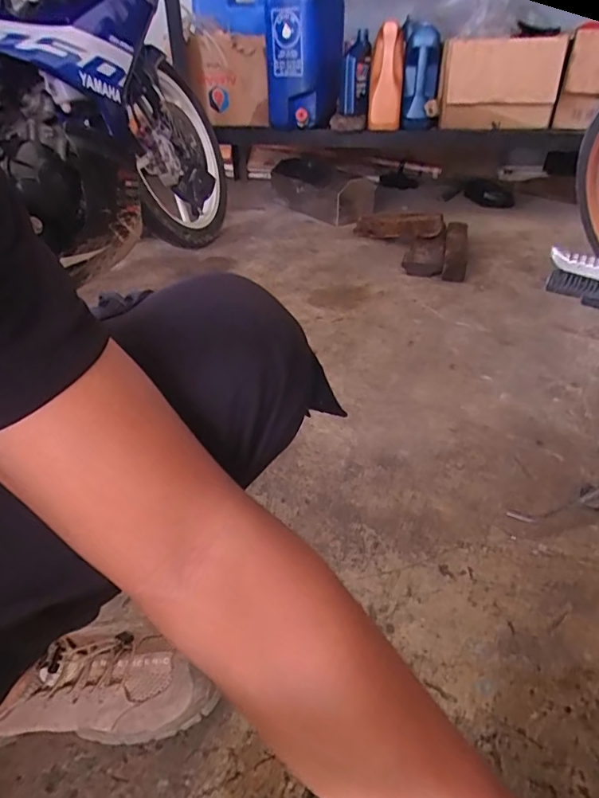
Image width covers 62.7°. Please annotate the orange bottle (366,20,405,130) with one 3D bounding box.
[{"bbox_3d":[0.249,-0.918,1.422,0.101,0.262,0.160,3,36,8],"label":"orange bottle"}]

